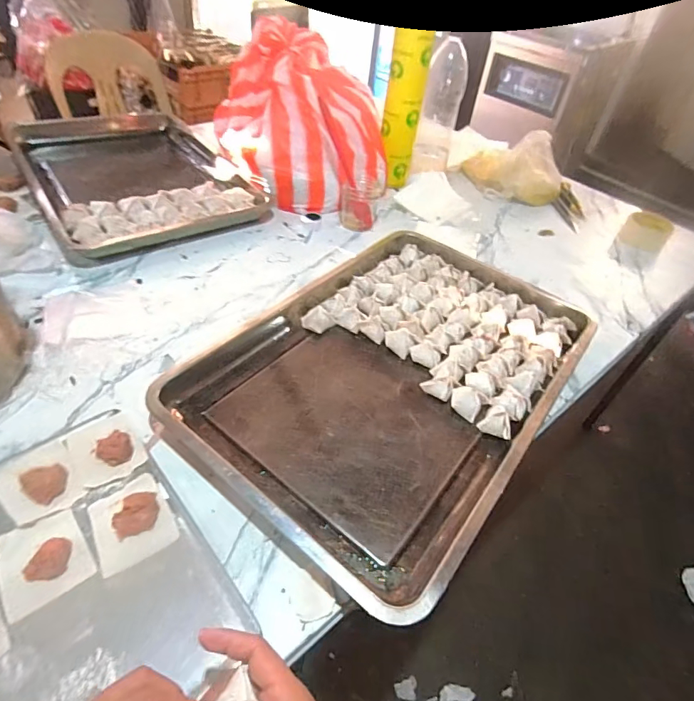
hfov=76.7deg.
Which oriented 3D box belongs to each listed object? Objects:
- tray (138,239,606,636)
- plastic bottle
[{"bbox_3d":[0.080,0.003,0.632,0.414,0.059,0.597,33,50,22],"label":"tray"},{"bbox_3d":[0.223,-0.569,1.045,0.090,0.253,0.071,7,45,-2],"label":"plastic bottle"}]

